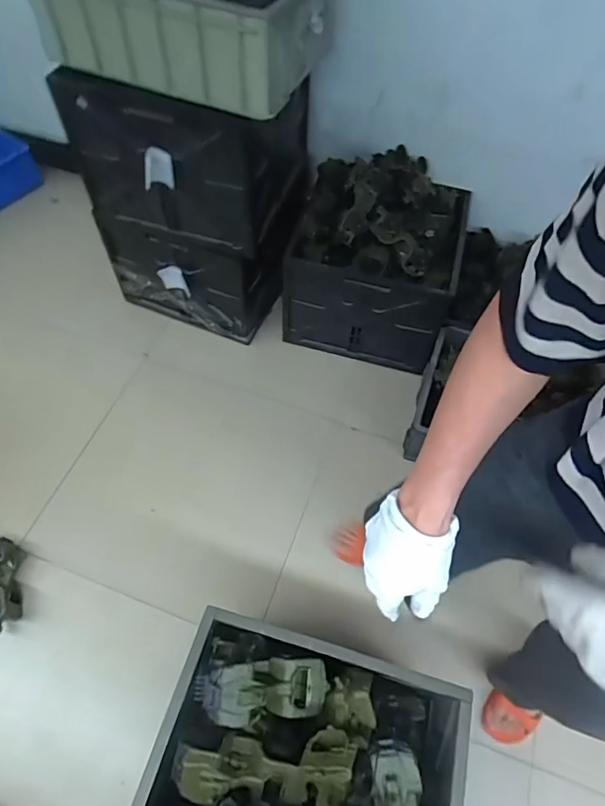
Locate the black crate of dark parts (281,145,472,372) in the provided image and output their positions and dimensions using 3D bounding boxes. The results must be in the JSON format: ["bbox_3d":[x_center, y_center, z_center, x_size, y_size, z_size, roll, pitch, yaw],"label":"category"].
[{"bbox_3d":[0.199,-0.396,1.324,0.420,0.433,0.349,16,59,7],"label":"black crate of dark parts"}]

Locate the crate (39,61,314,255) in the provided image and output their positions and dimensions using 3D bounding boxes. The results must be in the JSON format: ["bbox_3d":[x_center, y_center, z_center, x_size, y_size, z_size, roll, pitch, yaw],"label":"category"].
[{"bbox_3d":[-0.242,-0.638,1.143,0.444,0.324,0.396,16,59,7],"label":"crate"}]

